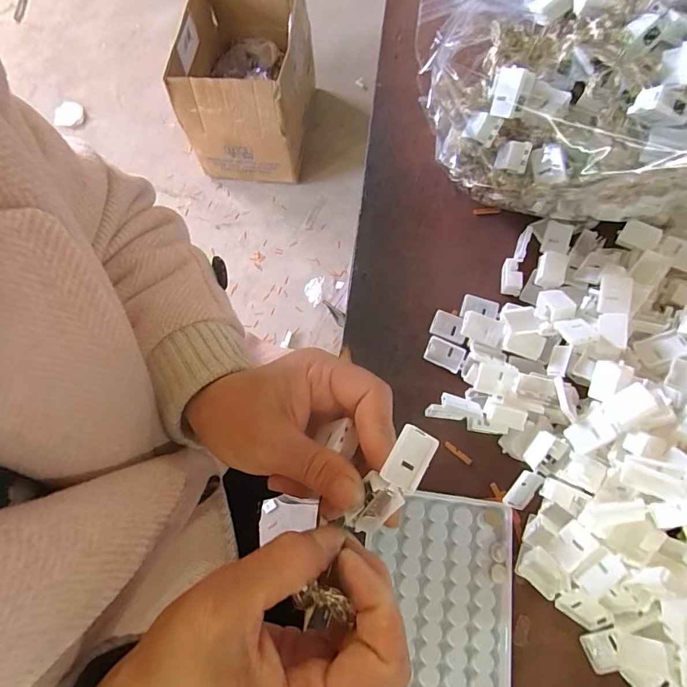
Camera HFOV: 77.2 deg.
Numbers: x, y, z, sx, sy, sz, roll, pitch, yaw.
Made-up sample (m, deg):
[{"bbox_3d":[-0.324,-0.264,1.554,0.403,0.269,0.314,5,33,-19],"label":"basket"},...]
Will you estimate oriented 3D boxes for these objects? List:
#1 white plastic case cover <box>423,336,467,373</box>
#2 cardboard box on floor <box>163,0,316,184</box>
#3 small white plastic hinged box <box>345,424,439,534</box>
[{"bbox_3d":[0.075,0.008,0.318,0.028,0.006,0.020,30,112,18],"label":"white plastic case cover"},{"bbox_3d":[-0.255,-0.687,1.144,0.309,0.271,0.394,4,72,4],"label":"cardboard box on floor"},{"bbox_3d":[0.022,0.064,0.200,0.021,0.014,0.053,32,81,-19],"label":"small white plastic hinged box"}]

